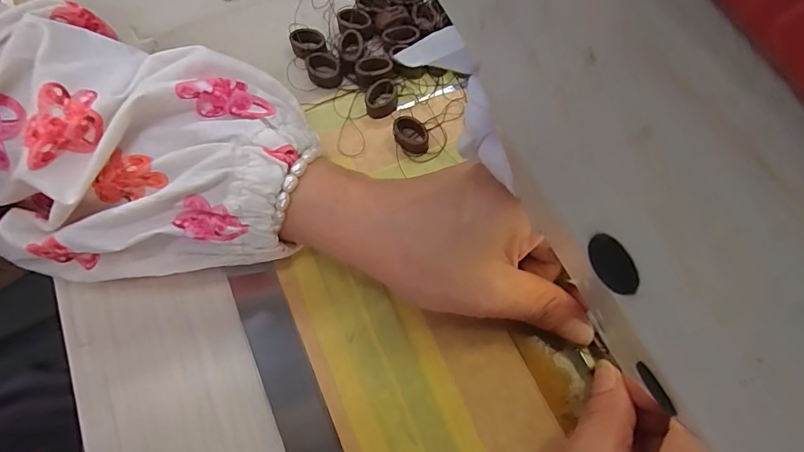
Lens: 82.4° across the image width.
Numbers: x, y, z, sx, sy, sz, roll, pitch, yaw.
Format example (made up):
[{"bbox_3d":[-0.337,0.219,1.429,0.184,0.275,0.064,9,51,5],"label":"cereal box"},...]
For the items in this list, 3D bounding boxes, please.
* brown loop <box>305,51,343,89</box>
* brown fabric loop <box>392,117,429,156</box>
[{"bbox_3d":[-0.043,-0.086,0.253,0.018,0.009,0.018,0,69,1],"label":"brown loop"},{"bbox_3d":[0.005,-0.046,0.237,0.017,0.010,0.020,-9,69,-3],"label":"brown fabric loop"}]

